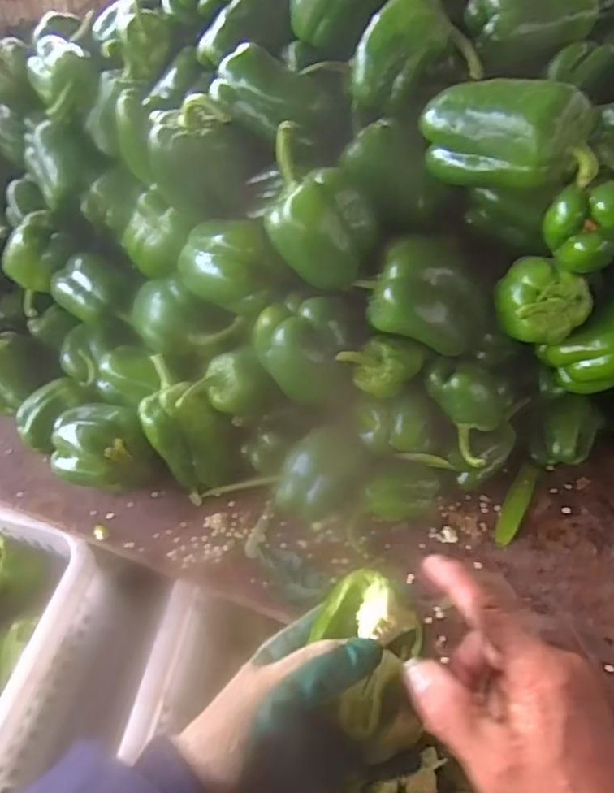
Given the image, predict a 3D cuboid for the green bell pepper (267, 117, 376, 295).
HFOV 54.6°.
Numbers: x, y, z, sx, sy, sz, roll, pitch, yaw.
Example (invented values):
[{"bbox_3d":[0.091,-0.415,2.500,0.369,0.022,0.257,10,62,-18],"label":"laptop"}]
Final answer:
[{"bbox_3d":[0.006,-0.124,0.440,0.079,0.095,0.061,16,54,14],"label":"green bell pepper"}]

